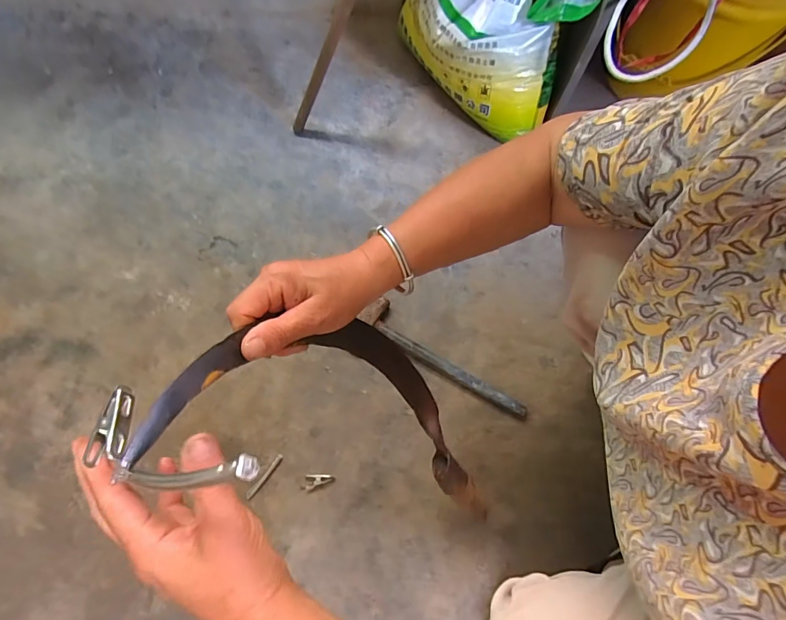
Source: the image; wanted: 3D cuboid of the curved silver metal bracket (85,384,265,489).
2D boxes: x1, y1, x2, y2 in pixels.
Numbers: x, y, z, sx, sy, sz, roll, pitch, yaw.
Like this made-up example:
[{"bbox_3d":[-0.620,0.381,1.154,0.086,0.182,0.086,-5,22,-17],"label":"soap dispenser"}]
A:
[{"bbox_3d":[-0.116,0.070,0.217,0.114,0.015,0.047,1,70,25],"label":"curved silver metal bracket"}]

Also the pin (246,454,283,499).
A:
[{"bbox_3d":[-0.199,0.258,0.645,0.011,0.004,0.076,36,74,10],"label":"pin"}]

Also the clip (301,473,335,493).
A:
[{"bbox_3d":[-0.115,0.266,0.641,0.050,0.012,0.025,1,72,-1],"label":"clip"}]

